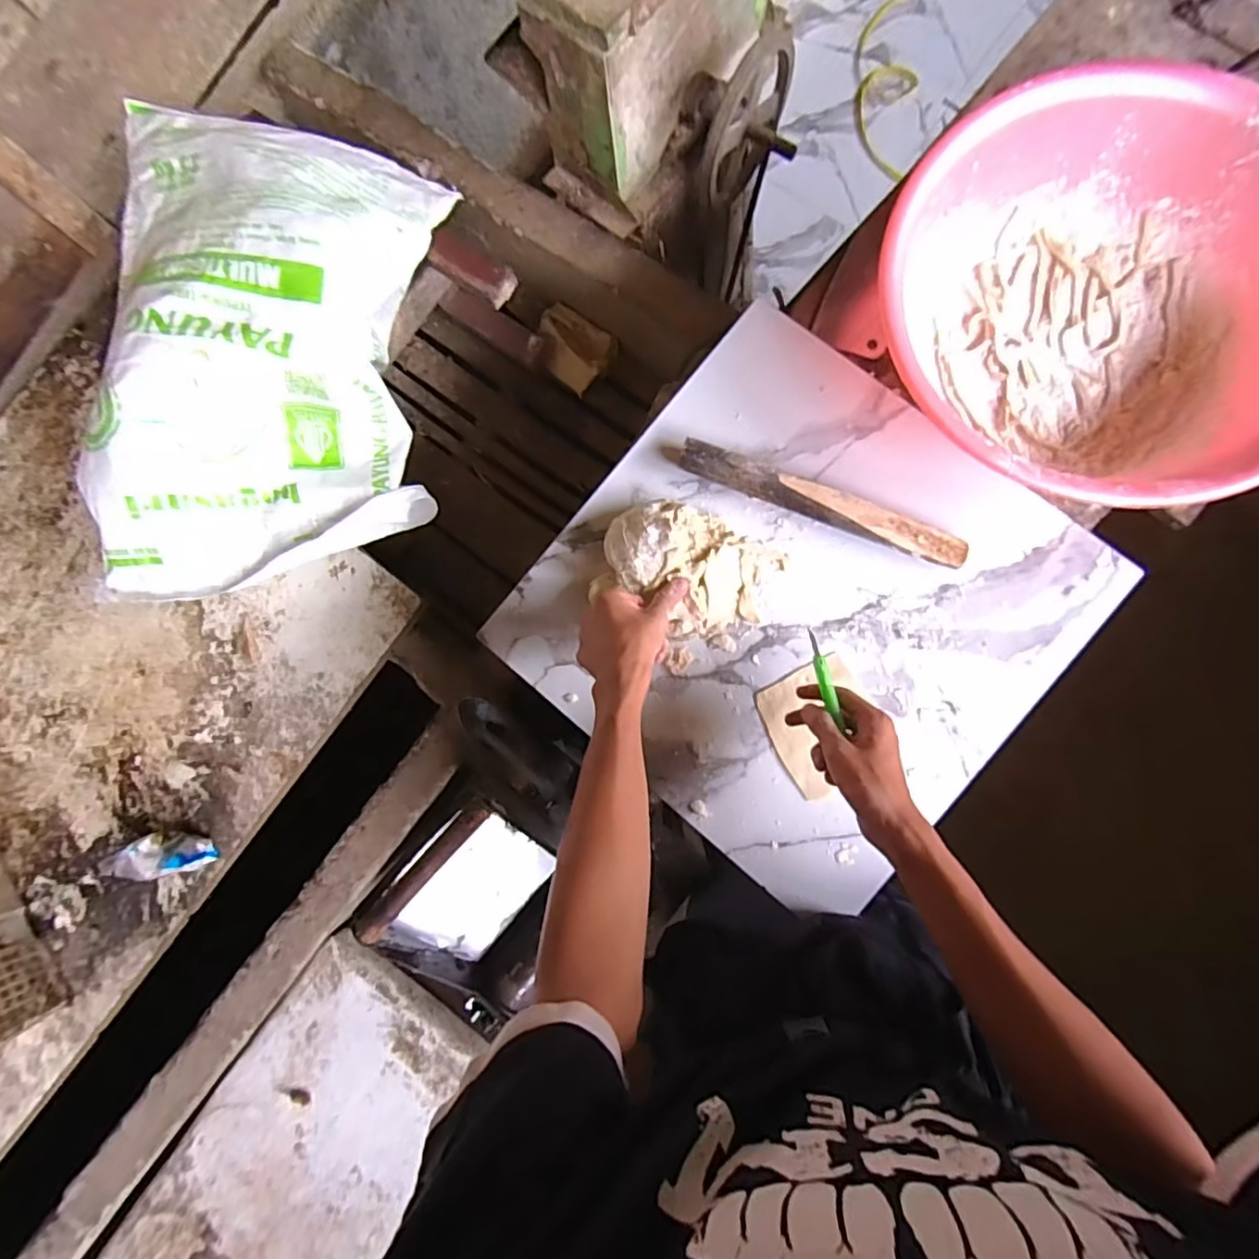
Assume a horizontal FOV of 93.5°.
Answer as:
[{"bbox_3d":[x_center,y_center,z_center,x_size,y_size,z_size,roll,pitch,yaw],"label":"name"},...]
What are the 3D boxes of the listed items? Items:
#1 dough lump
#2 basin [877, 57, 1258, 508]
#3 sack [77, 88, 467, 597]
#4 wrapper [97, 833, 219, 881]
[{"bbox_3d":[0.060,-0.062,0.606,0.171,0.065,0.117,19,88,8],"label":"dough lump"},{"bbox_3d":[0.447,-0.303,0.574,0.397,0.124,0.381,-1,86,7],"label":"basin"},{"bbox_3d":[-0.485,-0.383,0.801,0.417,0.165,0.663,-2,85,7],"label":"sack"},{"bbox_3d":[-0.661,0.315,0.822,0.145,0.051,0.059,-10,84,6],"label":"wrapper"}]

